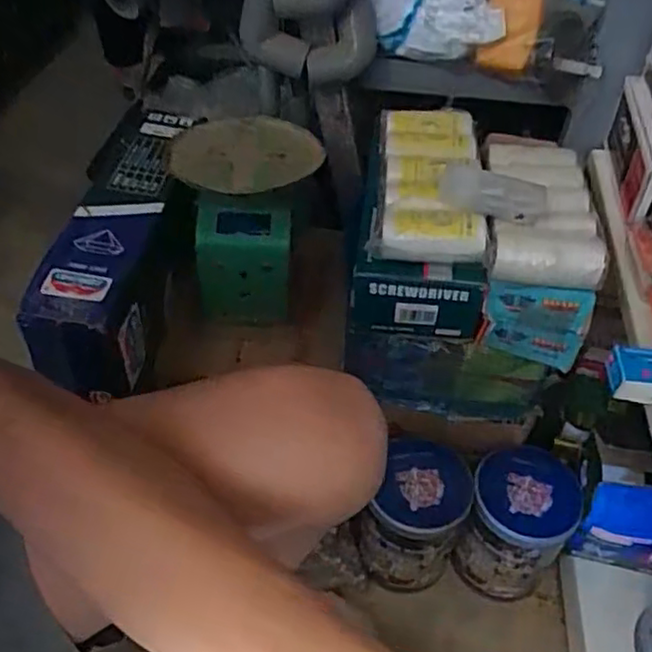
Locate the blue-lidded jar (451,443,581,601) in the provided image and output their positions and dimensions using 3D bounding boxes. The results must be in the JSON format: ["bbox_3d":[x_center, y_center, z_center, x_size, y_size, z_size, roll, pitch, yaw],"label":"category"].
[{"bbox_3d":[0.215,0.225,0.760,0.107,0.160,0.113,1,46,-2],"label":"blue-lidded jar"}]

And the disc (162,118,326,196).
[{"bbox_3d":[-0.088,-0.183,0.698,0.158,0.011,0.137,-29,54,-27],"label":"disc"}]

